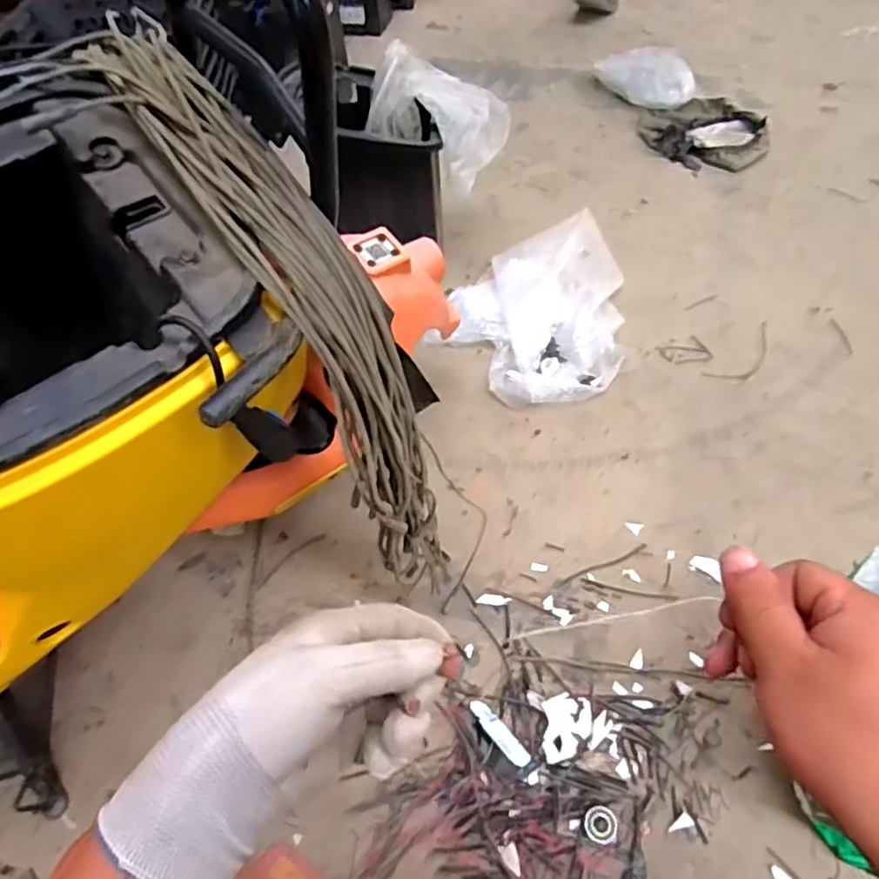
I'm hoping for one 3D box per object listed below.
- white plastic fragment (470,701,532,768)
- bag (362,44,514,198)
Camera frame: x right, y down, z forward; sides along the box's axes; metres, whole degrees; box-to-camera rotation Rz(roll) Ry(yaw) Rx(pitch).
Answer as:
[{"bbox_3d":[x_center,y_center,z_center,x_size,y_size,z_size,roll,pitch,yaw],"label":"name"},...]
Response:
[{"bbox_3d":[0.071,0.350,0.773,0.024,0.016,0.090,-37,58,-21],"label":"white plastic fragment"},{"bbox_3d":[0.003,-0.577,1.166,0.223,0.172,0.186,30,60,26],"label":"bag"}]

